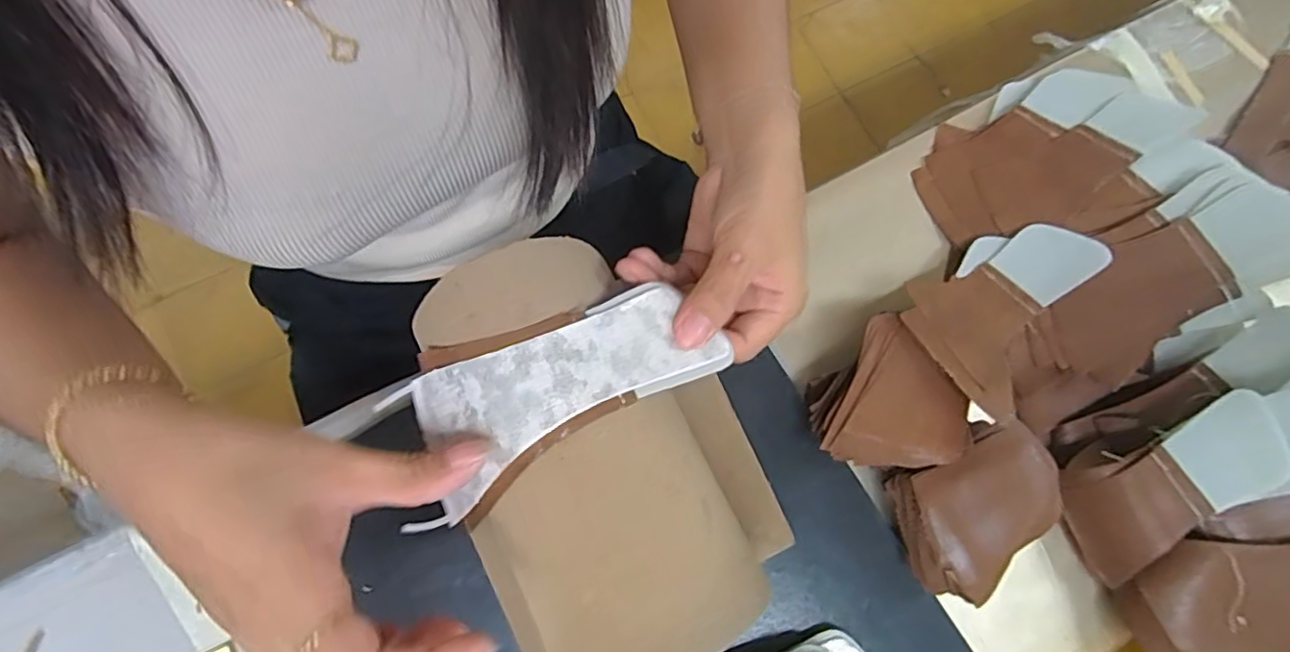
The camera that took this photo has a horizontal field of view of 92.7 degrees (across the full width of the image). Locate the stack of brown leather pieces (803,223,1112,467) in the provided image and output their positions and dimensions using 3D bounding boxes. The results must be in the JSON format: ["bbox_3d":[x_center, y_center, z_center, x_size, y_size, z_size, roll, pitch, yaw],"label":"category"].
[{"bbox_3d":[0.192,0.004,0.369,0.218,0.047,0.079,-40,80,-11],"label":"stack of brown leather pieces"}]

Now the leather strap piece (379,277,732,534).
[{"bbox_3d":[-0.039,0.027,0.263,0.145,0.038,0.064,-24,78,-5],"label":"leather strap piece"}]

